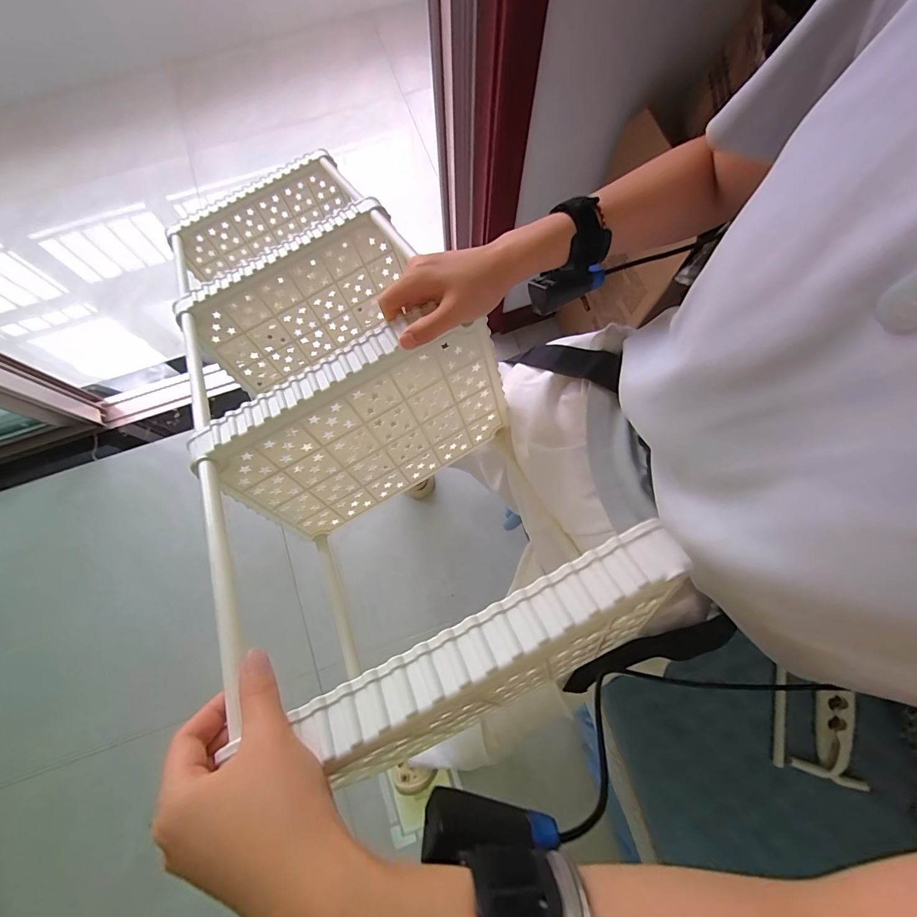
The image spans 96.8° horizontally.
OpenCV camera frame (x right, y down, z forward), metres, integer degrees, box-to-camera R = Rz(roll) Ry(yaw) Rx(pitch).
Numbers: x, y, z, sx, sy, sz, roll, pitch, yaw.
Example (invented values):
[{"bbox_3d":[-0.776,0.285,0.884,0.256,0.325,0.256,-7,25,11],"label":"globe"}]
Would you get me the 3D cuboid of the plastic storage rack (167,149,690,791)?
[{"bbox_3d":[-0.120,-0.074,0.459,0.256,0.195,0.681,-32,55,-8],"label":"plastic storage rack"}]

